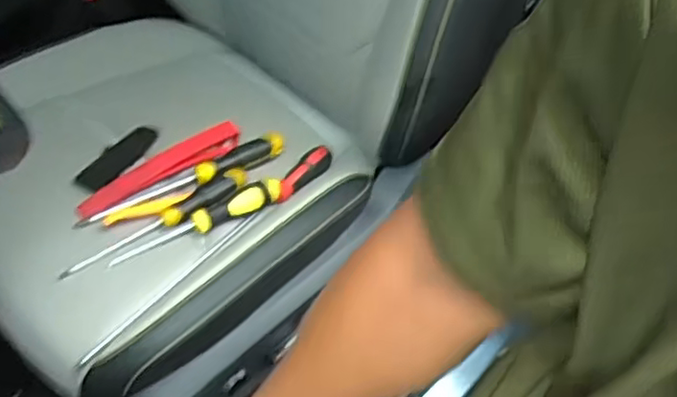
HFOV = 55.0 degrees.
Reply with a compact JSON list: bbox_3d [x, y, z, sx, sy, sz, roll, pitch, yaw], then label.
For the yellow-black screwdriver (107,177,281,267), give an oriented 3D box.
[{"bbox_3d":[-0.163,0.026,0.763,0.209,0.034,0.033,-23,60,-13],"label":"yellow-black screwdriver"}]

